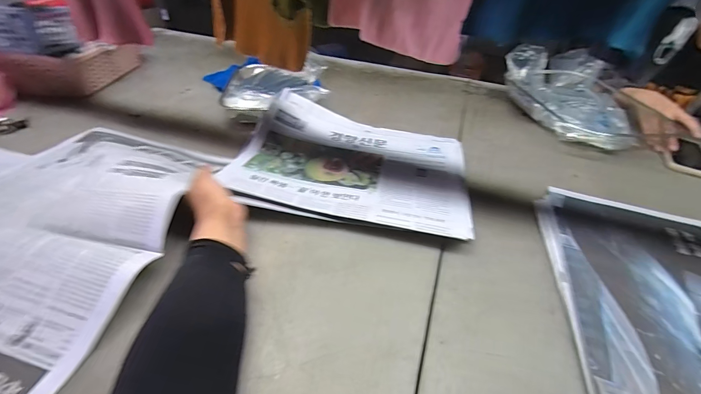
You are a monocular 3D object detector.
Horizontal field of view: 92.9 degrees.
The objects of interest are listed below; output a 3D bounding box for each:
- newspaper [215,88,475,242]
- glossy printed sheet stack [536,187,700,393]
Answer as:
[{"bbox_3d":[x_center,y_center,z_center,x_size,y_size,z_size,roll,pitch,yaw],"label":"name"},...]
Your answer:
[{"bbox_3d":[0.007,-0.063,0.603,0.397,0.068,0.324,9,39,6],"label":"newspaper"},{"bbox_3d":[0.418,0.146,0.427,0.281,0.024,0.417,12,39,9],"label":"glossy printed sheet stack"}]

